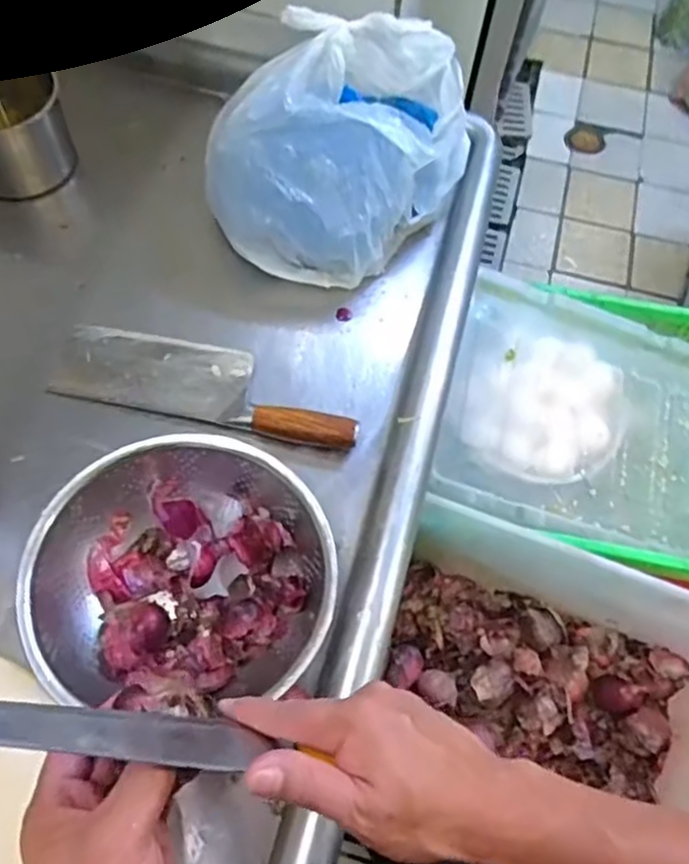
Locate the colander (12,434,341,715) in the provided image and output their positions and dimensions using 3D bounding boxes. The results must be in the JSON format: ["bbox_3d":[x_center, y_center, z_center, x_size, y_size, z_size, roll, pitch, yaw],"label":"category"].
[{"bbox_3d":[-0.126,0.112,0.559,0.229,0.079,0.203,2,63,-2],"label":"colander"}]

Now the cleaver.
[{"bbox_3d":[-0.133,-0.049,0.674,0.302,0.035,0.079,14,64,4],"label":"cleaver"}]

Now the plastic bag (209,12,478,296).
[{"bbox_3d":[0.001,-0.297,0.725,0.205,0.179,0.269,27,65,10],"label":"plastic bag"}]

